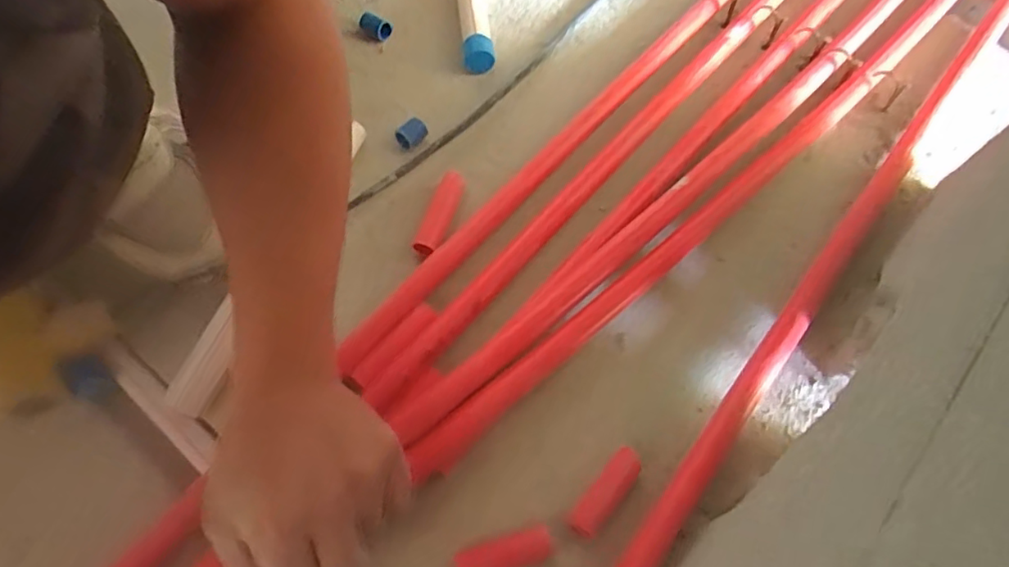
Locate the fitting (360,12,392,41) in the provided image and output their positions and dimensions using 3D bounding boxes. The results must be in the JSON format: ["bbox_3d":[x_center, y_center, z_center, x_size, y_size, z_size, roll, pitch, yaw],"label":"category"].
[{"bbox_3d":[-0.122,-0.242,0.552,0.031,0.019,0.015,36,70,15],"label":"fitting"}]

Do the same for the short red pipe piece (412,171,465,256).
[{"bbox_3d":[-0.051,-0.054,0.468,0.023,0.017,0.076,17,66,7],"label":"short red pipe piece"}]

